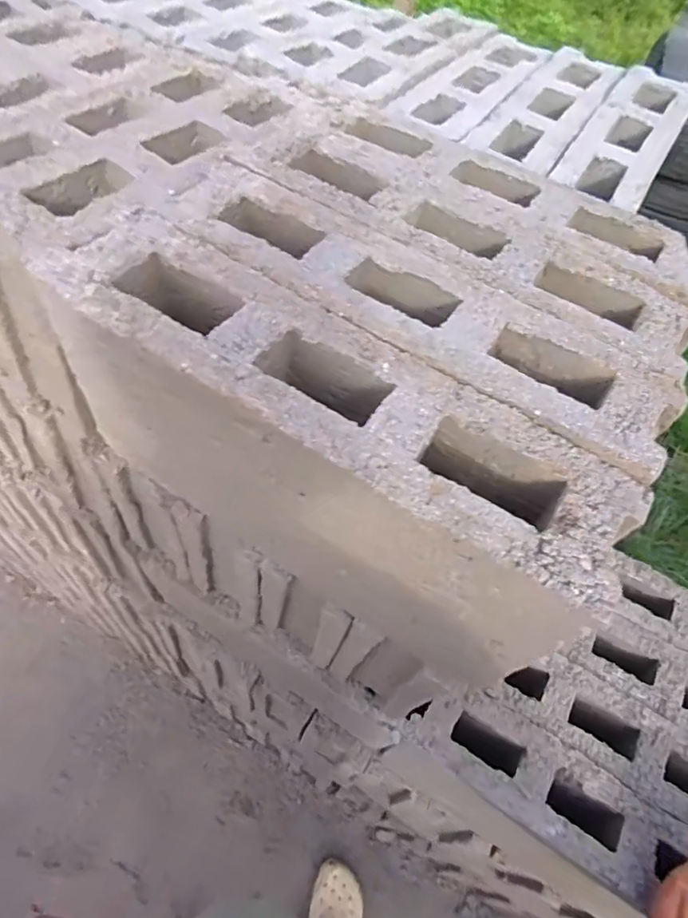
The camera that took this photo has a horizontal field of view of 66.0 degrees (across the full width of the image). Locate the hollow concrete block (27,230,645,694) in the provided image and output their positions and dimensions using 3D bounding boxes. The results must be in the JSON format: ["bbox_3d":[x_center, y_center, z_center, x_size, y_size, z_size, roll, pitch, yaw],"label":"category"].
[{"bbox_3d":[-0.022,0.003,0.398,0.388,0.207,0.094,29,58,14],"label":"hollow concrete block"}]

